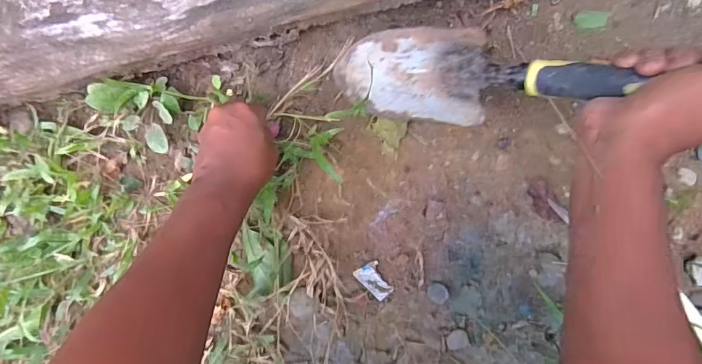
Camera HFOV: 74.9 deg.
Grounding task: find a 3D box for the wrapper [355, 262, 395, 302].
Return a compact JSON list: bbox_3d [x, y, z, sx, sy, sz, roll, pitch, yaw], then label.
[{"bbox_3d":[0.023,0.097,0.445,0.024,0.008,0.037,-37,84,2],"label":"wrapper"}]

